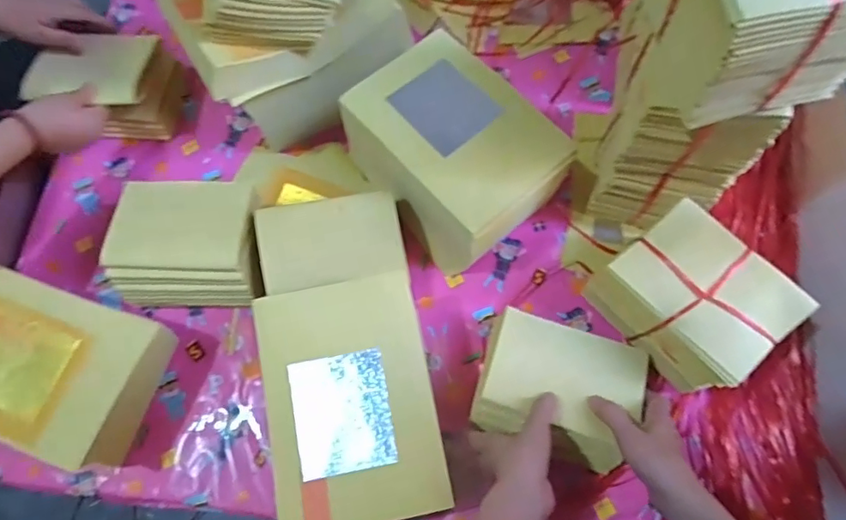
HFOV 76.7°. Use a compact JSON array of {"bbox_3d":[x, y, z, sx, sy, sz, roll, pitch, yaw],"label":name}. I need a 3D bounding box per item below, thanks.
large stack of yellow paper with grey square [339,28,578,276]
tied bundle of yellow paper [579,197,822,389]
[{"bbox_3d":[0.037,-0.132,0.664,0.169,0.132,0.234,-39,76,-11],"label":"large stack of yellow paper with grey square"},{"bbox_3d":[0.281,0.045,0.584,0.114,0.150,0.155,-40,76,-11],"label":"tied bundle of yellow paper"}]

